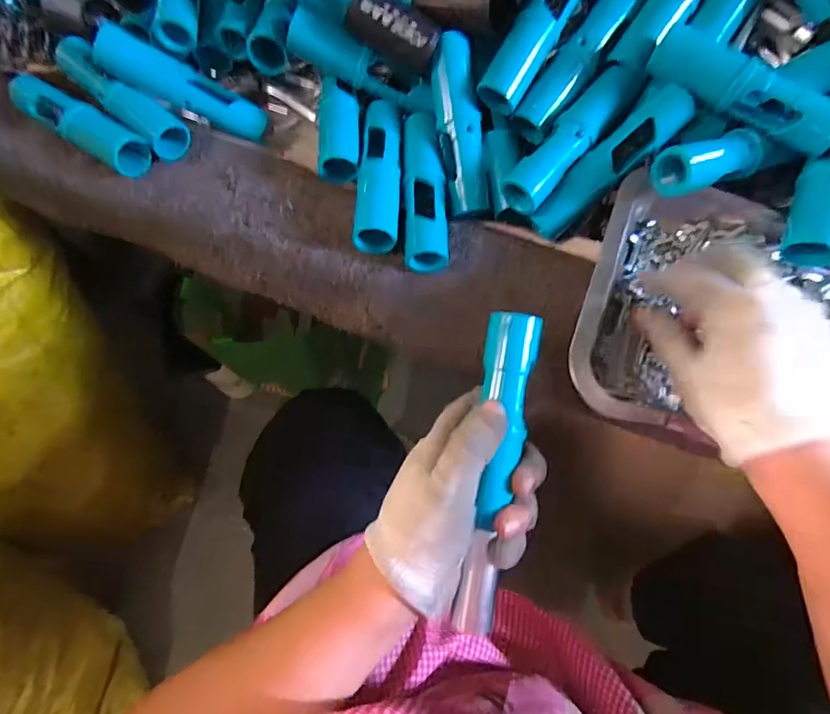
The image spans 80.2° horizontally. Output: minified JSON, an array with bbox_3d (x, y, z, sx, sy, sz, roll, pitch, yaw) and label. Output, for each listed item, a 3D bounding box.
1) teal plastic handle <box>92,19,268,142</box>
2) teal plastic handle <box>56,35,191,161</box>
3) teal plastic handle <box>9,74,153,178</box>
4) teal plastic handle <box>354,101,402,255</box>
[{"bbox_3d":[-0.173,-0.204,0.373,0.119,0.030,0.030,21,68,-21],"label":"teal plastic handle"},{"bbox_3d":[-0.224,-0.196,0.374,0.116,0.028,0.030,38,73,13],"label":"teal plastic handle"},{"bbox_3d":[-0.254,-0.176,0.370,0.129,0.026,0.030,32,72,11],"label":"teal plastic handle"},{"bbox_3d":[-0.025,-0.129,0.358,0.029,0.027,0.119,2,69,1],"label":"teal plastic handle"}]

